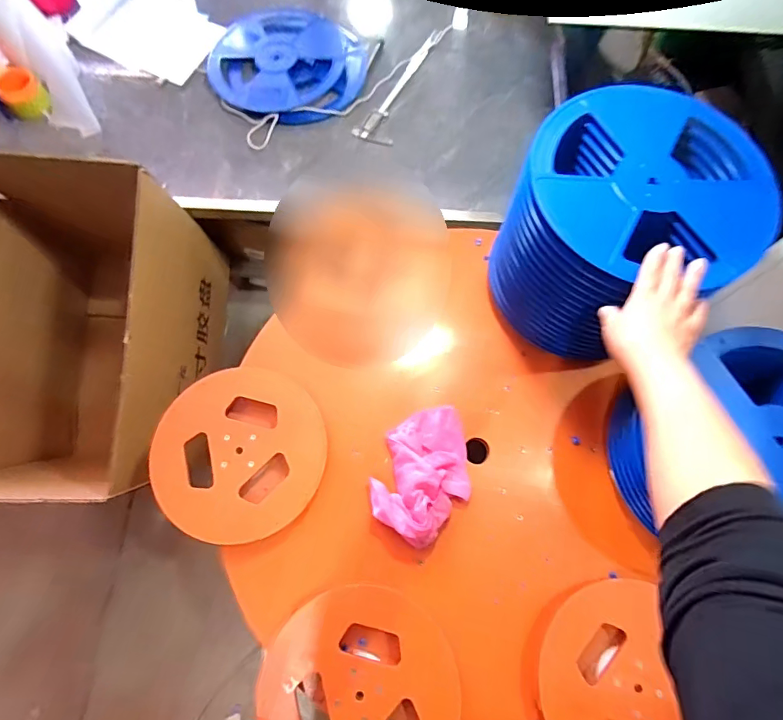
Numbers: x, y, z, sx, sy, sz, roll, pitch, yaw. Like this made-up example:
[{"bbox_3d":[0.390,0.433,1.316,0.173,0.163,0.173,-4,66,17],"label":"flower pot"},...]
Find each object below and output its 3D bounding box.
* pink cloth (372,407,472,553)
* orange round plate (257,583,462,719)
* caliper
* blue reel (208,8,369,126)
[{"bbox_3d":[0.056,0.177,0.752,0.150,0.046,0.224,21,73,6],"label":"pink cloth"},{"bbox_3d":[-0.044,0.462,0.640,0.265,0.015,0.263,11,72,3],"label":"orange round plate"},{"bbox_3d":[0.044,-0.637,1.077,0.084,0.010,0.380,30,74,9],"label":"caliper"},{"bbox_3d":[-0.235,-0.677,1.066,0.332,0.044,0.296,20,72,6],"label":"blue reel"}]

